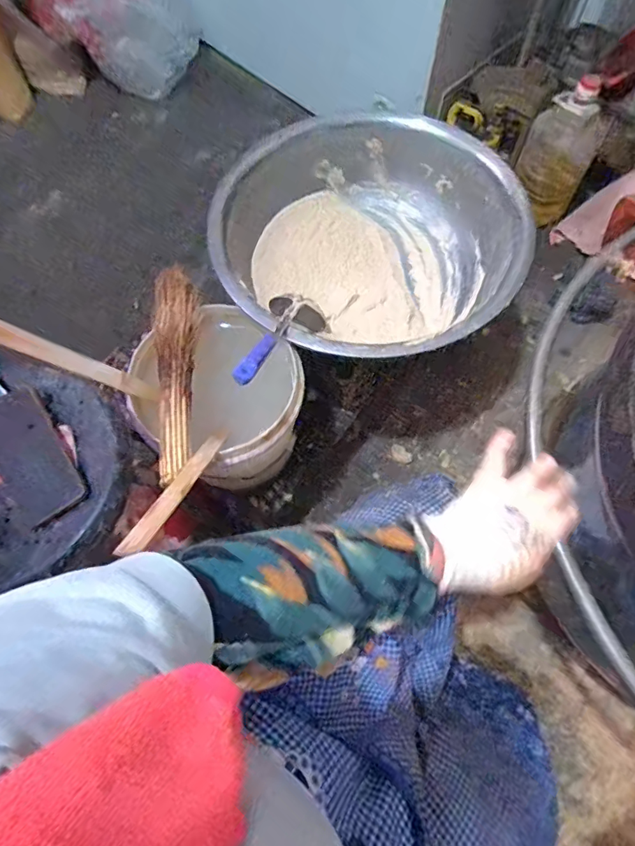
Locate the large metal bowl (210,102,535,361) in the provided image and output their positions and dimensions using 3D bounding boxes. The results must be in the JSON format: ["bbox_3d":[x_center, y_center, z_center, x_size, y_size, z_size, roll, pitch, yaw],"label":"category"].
[{"bbox_3d":[0.082,-0.320,0.891,0.507,0.163,0.528,0,67,1],"label":"large metal bowl"}]

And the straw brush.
[{"bbox_3d":[-0.207,-0.081,0.692,0.061,0.040,0.340,-5,67,-1],"label":"straw brush"}]

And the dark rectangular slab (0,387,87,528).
[{"bbox_3d":[-0.363,0.039,0.598,0.084,0.009,0.181,-35,76,-4],"label":"dark rectangular slab"}]

